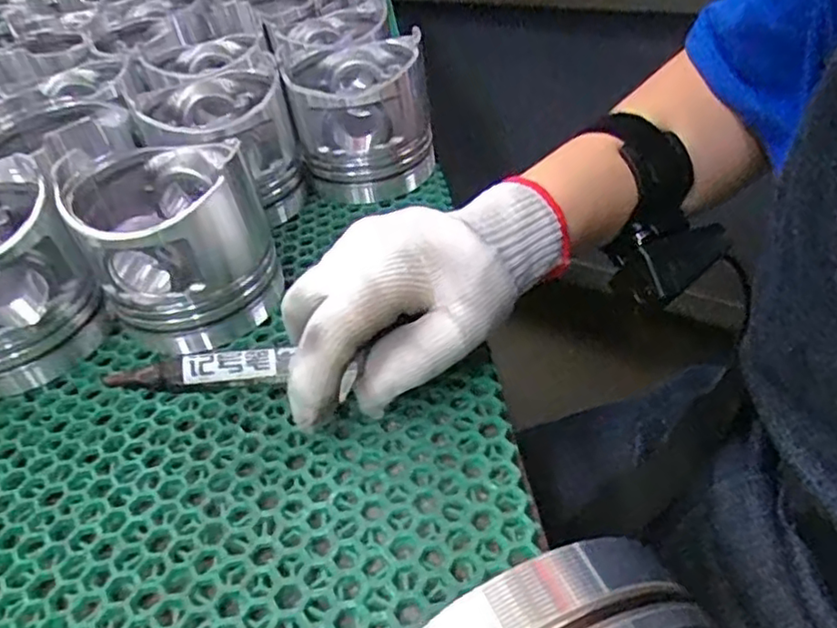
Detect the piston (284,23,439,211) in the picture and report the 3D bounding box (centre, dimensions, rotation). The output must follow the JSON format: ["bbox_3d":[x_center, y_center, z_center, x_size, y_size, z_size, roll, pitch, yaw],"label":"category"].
[{"bbox_3d":[-0.038,-0.133,0.436,0.087,0.085,0.094,-11,40,-4],"label":"piston"}]

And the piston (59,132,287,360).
[{"bbox_3d":[-0.123,-0.037,0.337,0.086,0.084,0.090,-20,42,-14],"label":"piston"}]

